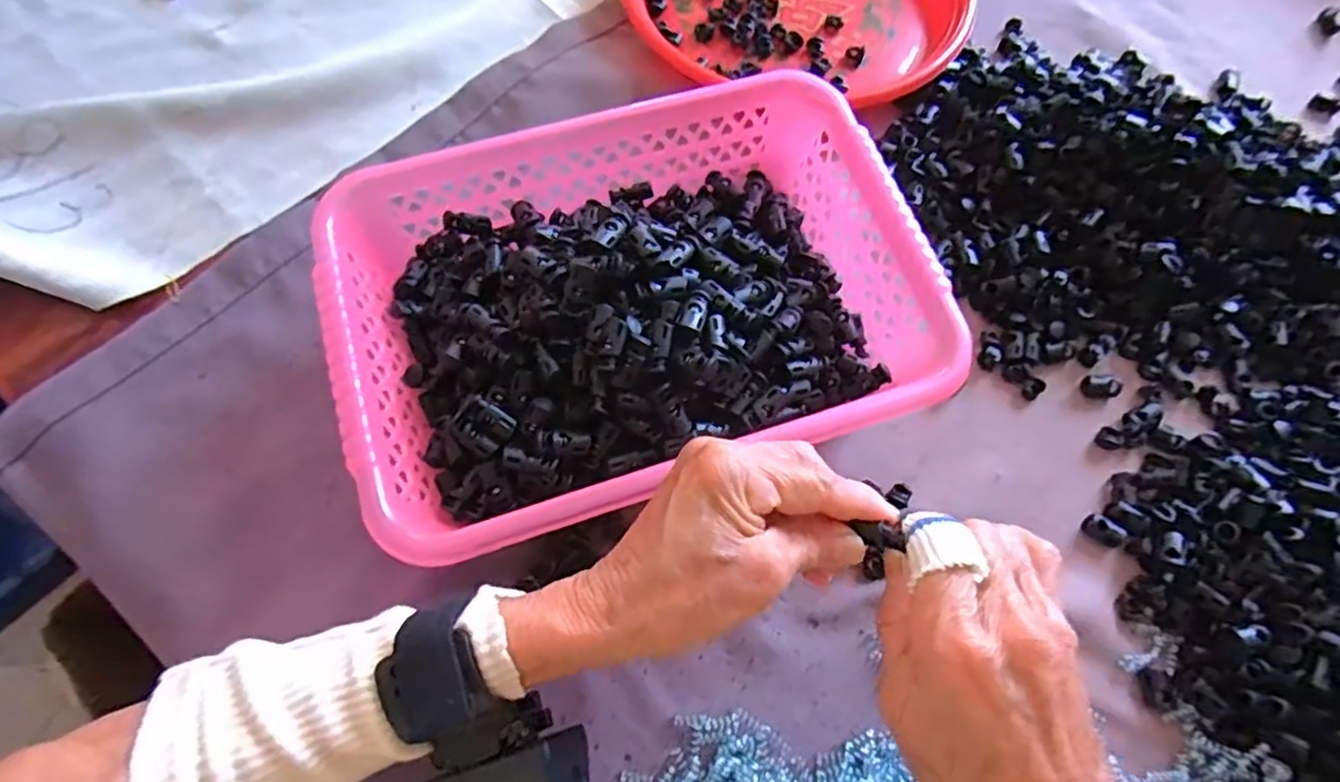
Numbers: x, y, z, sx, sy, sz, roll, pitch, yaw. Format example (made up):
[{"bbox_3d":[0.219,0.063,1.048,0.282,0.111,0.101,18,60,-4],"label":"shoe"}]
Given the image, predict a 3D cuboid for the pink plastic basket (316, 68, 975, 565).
[{"bbox_3d":[-0.020,-0.048,0.376,0.302,0.080,0.214,-17,70,-8],"label":"pink plastic basket"}]

